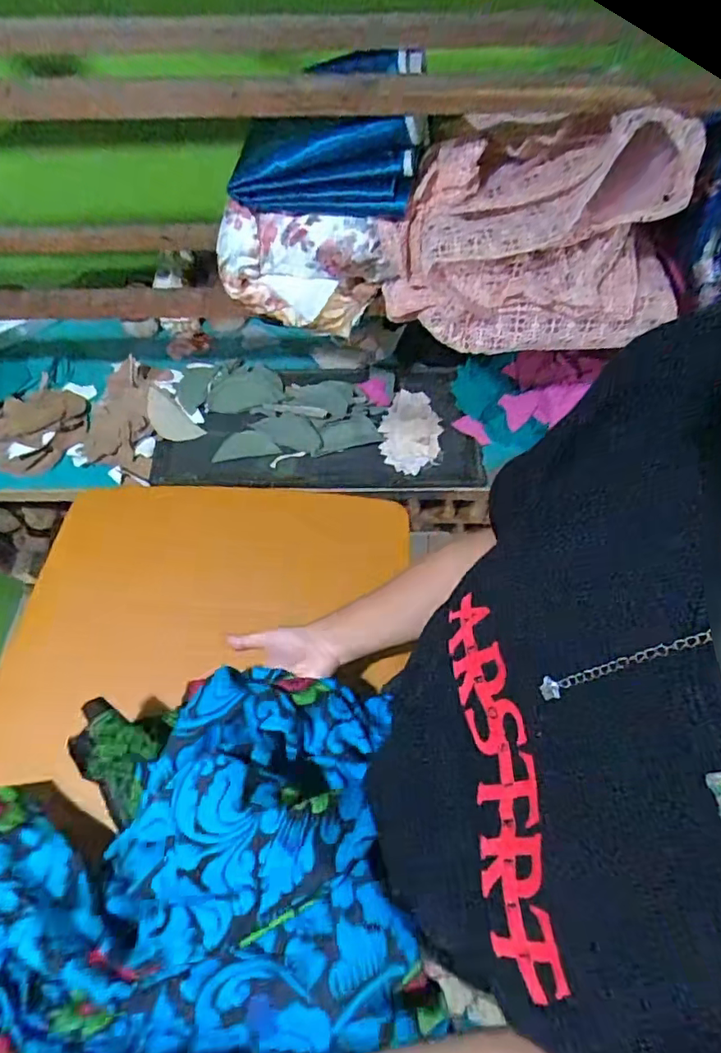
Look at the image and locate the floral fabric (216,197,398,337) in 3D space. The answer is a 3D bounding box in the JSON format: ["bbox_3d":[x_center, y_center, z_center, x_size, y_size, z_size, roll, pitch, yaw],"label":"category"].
[{"bbox_3d":[-0.066,-0.307,0.672,0.202,0.132,0.068,3,61,3],"label":"floral fabric"}]

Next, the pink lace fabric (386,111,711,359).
[{"bbox_3d":[0.195,-0.321,0.608,0.320,0.201,0.137,4,61,4],"label":"pink lace fabric"}]

